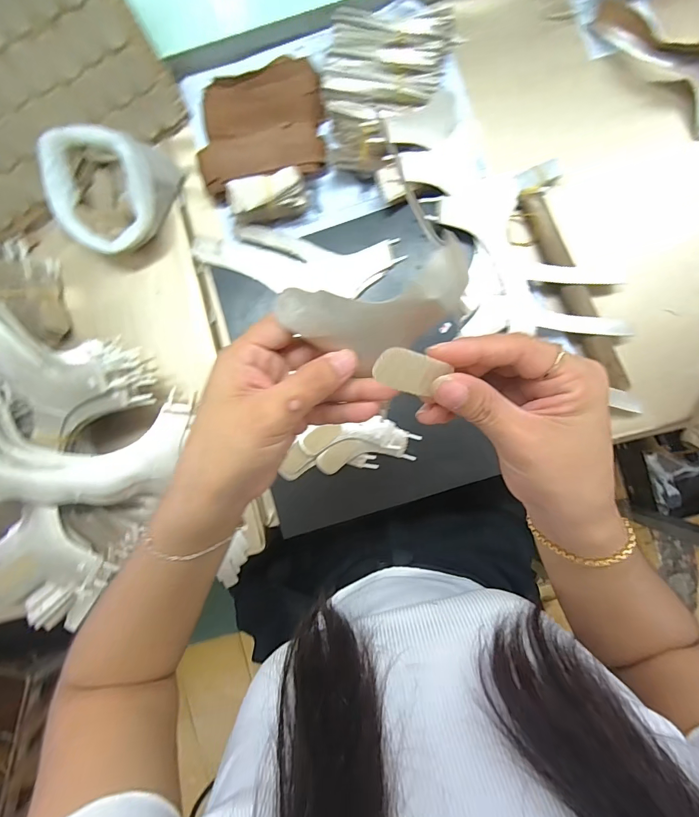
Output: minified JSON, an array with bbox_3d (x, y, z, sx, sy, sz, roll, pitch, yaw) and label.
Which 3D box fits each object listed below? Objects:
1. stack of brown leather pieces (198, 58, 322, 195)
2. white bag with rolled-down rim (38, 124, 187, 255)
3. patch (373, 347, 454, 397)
[{"bbox_3d":[-0.098,-0.308,0.439,0.141,0.038,0.128,-10,87,3],"label":"stack of brown leather pieces"},{"bbox_3d":[-0.258,-0.232,0.427,0.110,0.072,0.126,21,89,4],"label":"white bag with rolled-down rim"},{"bbox_3d":[0.028,-0.017,0.186,0.034,0.004,0.019,22,118,-23],"label":"patch"}]

